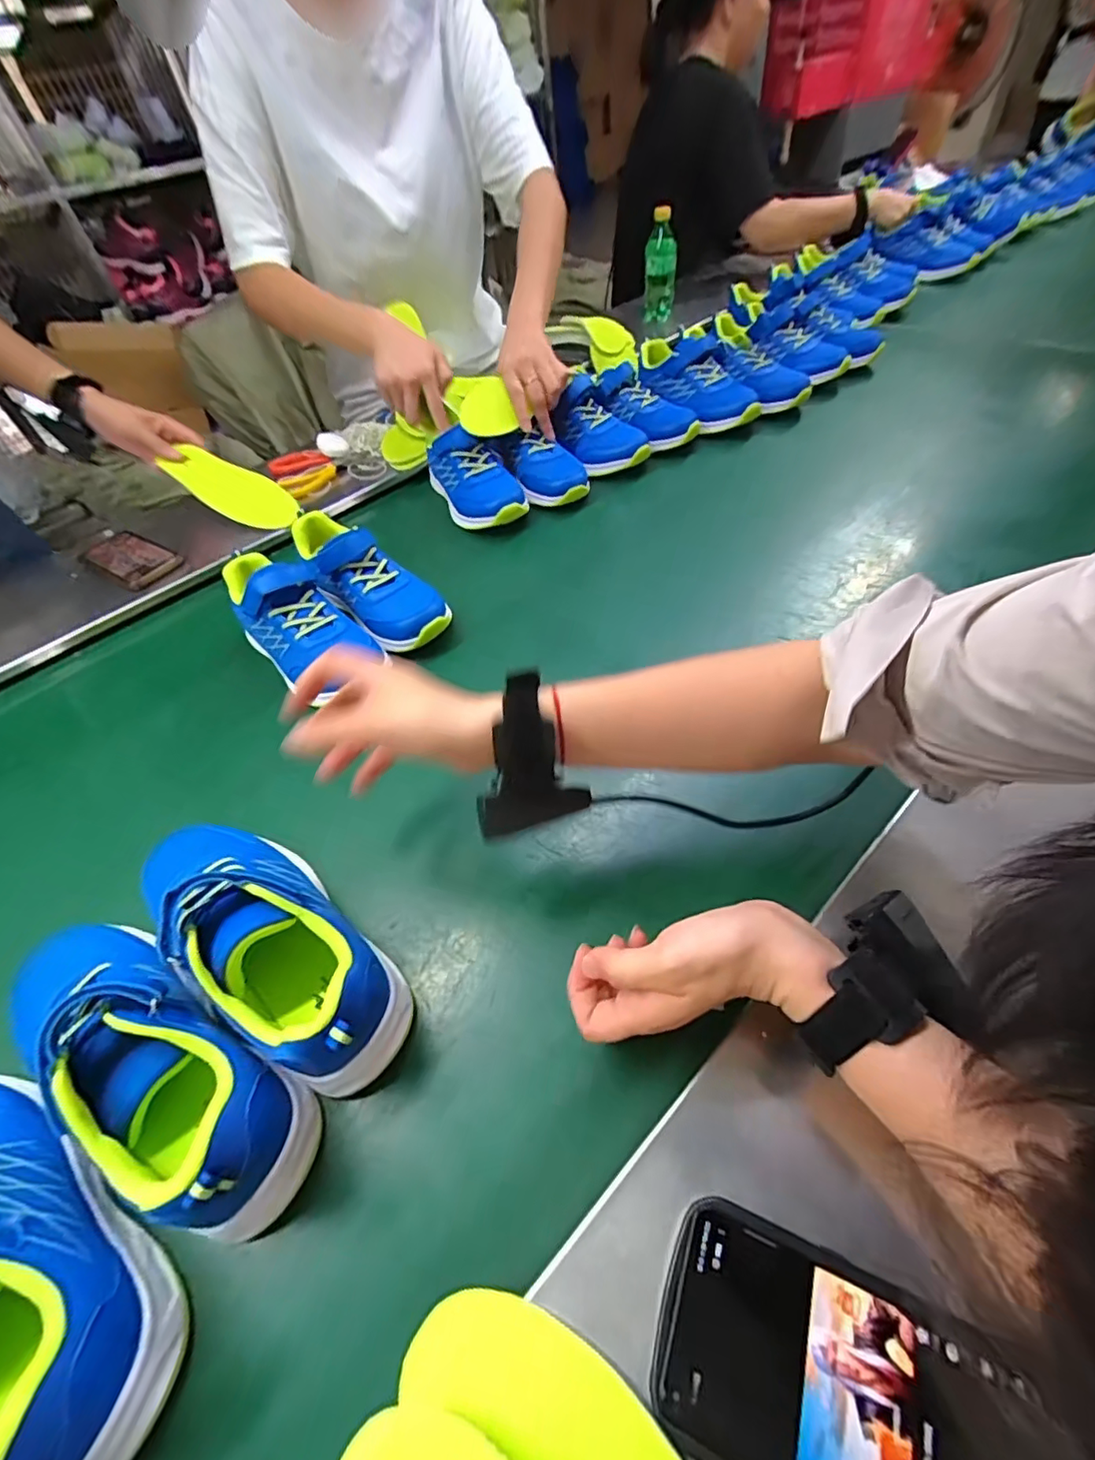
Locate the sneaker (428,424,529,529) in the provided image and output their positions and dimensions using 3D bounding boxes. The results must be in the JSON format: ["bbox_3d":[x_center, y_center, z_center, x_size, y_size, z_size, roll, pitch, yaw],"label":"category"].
[{"bbox_3d":[-0.094,-0.345,0.738,0.093,0.101,0.215,-23,52,-13],"label":"sneaker"}]

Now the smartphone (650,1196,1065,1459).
[{"bbox_3d":[0.118,0.261,0.213,0.142,0.012,0.080,16,53,18],"label":"smartphone"}]

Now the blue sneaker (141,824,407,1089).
[{"bbox_3d":[-0.176,0.134,0.352,0.197,0.104,0.078,33,60,29],"label":"blue sneaker"}]

